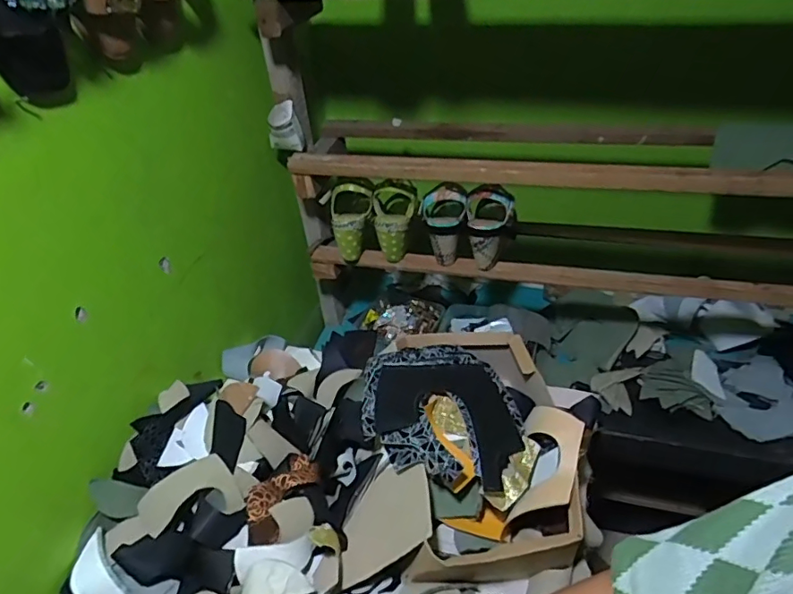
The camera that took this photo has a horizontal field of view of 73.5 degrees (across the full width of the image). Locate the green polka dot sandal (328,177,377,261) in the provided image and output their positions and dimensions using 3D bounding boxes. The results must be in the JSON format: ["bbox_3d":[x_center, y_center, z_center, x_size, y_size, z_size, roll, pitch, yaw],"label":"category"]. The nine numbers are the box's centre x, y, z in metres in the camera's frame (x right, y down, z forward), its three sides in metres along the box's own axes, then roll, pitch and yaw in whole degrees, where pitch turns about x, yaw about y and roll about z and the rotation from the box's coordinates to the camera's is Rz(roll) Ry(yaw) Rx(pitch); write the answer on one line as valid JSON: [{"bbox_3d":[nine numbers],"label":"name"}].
[{"bbox_3d":[-0.092,-0.142,0.981,0.087,0.151,0.062,8,5,16],"label":"green polka dot sandal"}]

